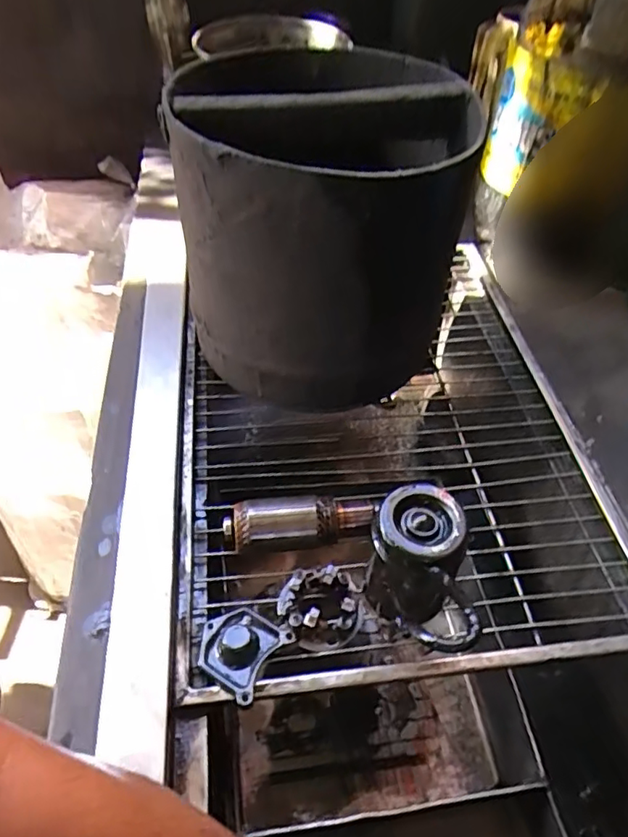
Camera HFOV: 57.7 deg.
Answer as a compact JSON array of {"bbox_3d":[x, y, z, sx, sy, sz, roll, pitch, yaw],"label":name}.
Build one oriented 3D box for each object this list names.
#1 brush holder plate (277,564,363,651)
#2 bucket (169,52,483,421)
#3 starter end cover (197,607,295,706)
[{"bbox_3d":[0.006,0.159,0.488,0.071,0.023,0.062,5,48,0],"label":"brush holder plate"},{"bbox_3d":[0.001,-0.185,0.618,0.272,0.296,0.272,2,48,-2],"label":"bucket"},{"bbox_3d":[-0.062,0.185,0.469,0.066,0.013,0.065,29,52,21],"label":"starter end cover"}]

